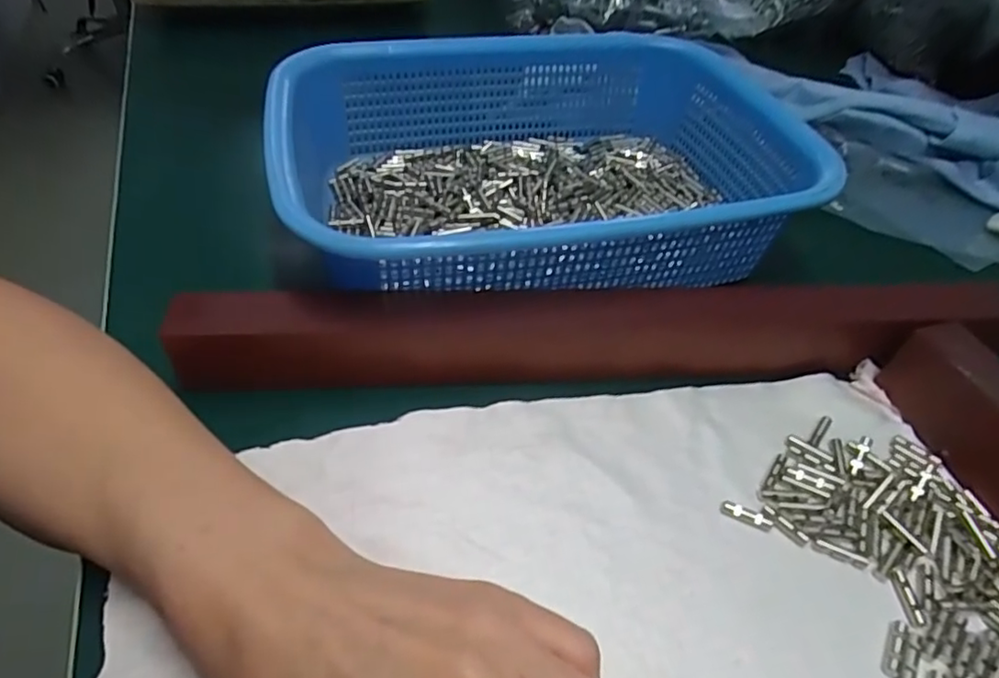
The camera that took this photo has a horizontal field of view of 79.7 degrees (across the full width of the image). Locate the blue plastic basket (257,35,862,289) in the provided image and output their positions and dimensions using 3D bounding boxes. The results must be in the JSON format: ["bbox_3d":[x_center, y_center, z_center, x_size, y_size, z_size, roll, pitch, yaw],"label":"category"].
[{"bbox_3d":[0.025,-0.099,0.348,0.274,0.073,0.213,-6,48,-9],"label":"blue plastic basket"}]

